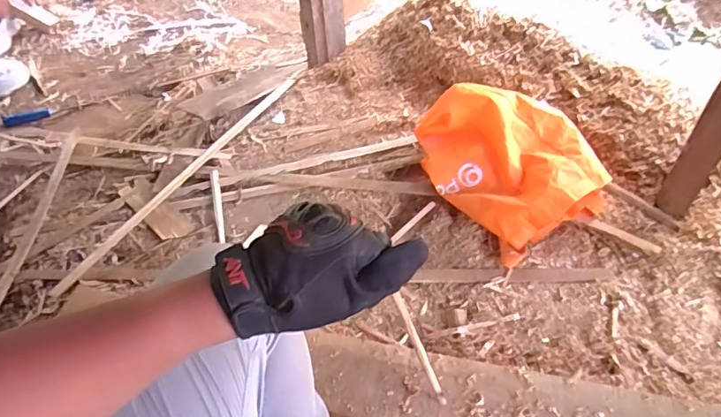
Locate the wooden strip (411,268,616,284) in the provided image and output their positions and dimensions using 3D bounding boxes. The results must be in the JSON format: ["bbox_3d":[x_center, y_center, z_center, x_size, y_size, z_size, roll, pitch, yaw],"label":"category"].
[{"bbox_3d":[0.261,0.115,0.850,0.317,0.009,0.027,-1,49,5],"label":"wooden strip"}]

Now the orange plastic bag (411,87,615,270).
[{"bbox_3d":[0.269,-0.098,0.913,0.249,0.151,0.310,-26,51,-16],"label":"orange plastic bag"}]

